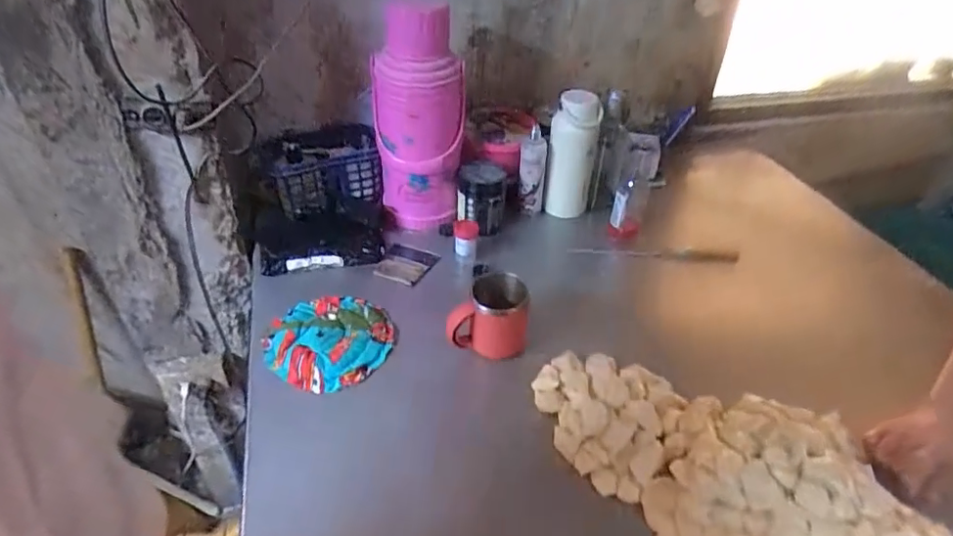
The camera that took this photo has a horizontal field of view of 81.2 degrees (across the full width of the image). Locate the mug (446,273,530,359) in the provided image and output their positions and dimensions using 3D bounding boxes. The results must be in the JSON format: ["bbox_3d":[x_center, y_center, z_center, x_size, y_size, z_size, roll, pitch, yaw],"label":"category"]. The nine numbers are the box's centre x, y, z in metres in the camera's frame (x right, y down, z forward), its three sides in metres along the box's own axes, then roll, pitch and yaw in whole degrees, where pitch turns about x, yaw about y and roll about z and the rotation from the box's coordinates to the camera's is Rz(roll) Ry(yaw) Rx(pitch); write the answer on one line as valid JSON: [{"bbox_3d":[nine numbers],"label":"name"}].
[{"bbox_3d":[0.016,0.072,0.802,0.116,0.116,0.084,-2,39,-4],"label":"mug"}]

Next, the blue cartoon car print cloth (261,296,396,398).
[{"bbox_3d":[-0.218,0.109,0.823,0.188,0.027,0.167,-1,43,-4],"label":"blue cartoon car print cloth"}]

